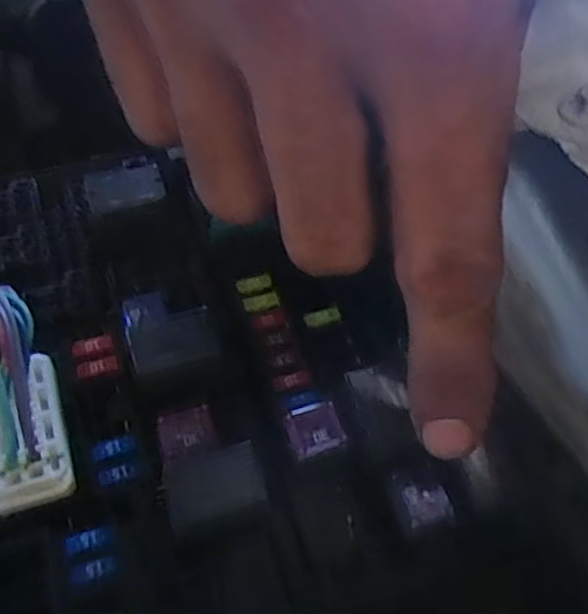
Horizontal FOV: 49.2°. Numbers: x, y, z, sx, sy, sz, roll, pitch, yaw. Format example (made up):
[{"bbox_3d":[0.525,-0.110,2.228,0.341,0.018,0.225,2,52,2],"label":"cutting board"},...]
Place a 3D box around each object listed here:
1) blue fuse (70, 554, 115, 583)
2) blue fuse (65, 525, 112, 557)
[{"bbox_3d":[-0.047,0.061,0.151,0.010,0.004,0.004,-16,48,-14],"label":"blue fuse"},{"bbox_3d":[-0.050,0.056,0.154,0.011,0.004,0.005,-18,48,-15],"label":"blue fuse"}]

